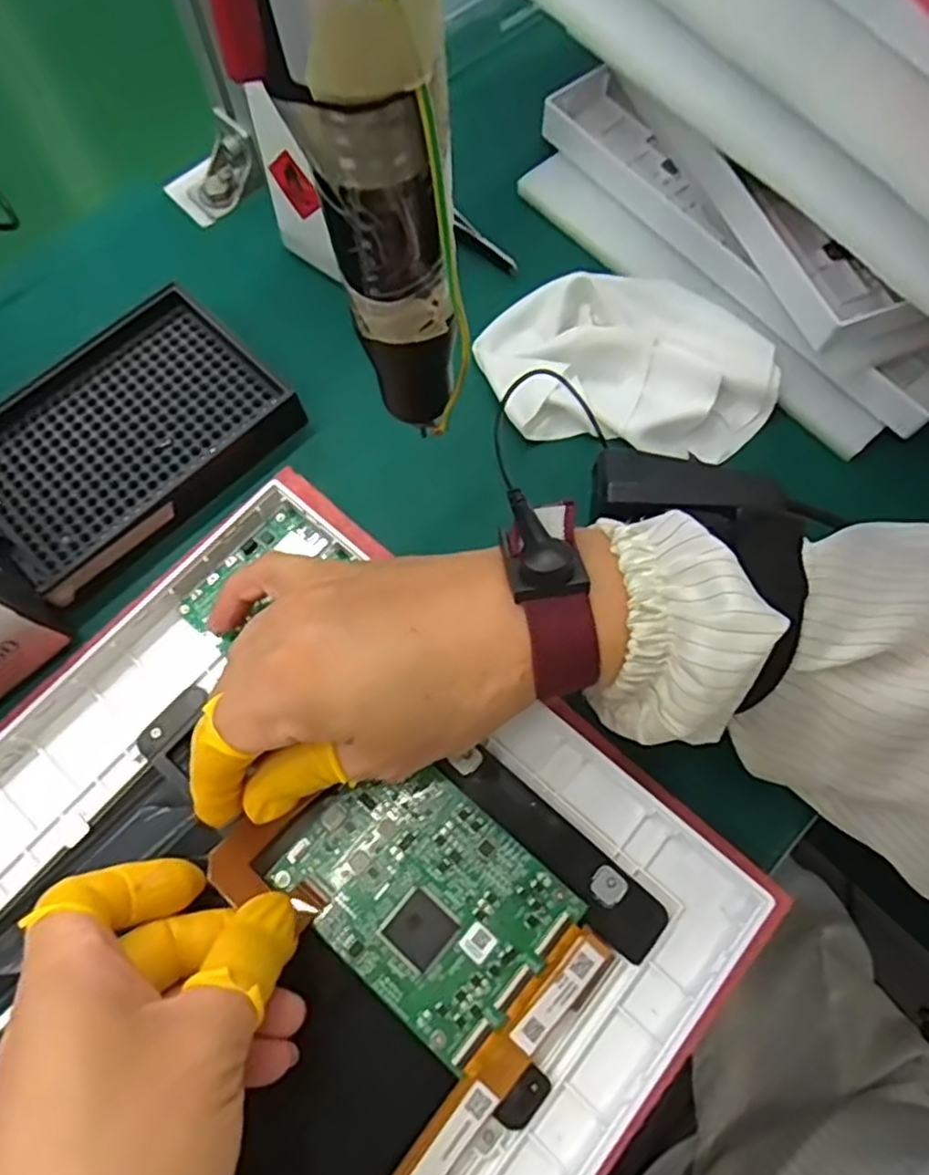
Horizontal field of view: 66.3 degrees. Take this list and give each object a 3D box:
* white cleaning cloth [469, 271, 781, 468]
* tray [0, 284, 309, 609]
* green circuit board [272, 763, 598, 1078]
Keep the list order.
[{"bbox_3d":[0.077,-0.109,0.339,0.133,0.021,0.083,6,70,1],"label":"white cleaning cloth"},{"bbox_3d":[-0.155,-0.070,0.325,0.136,0.016,0.104,-43,76,-14],"label":"tray"},{"bbox_3d":[-0.015,0.109,0.257,0.090,0.004,0.069,40,74,13],"label":"green circuit board"}]

